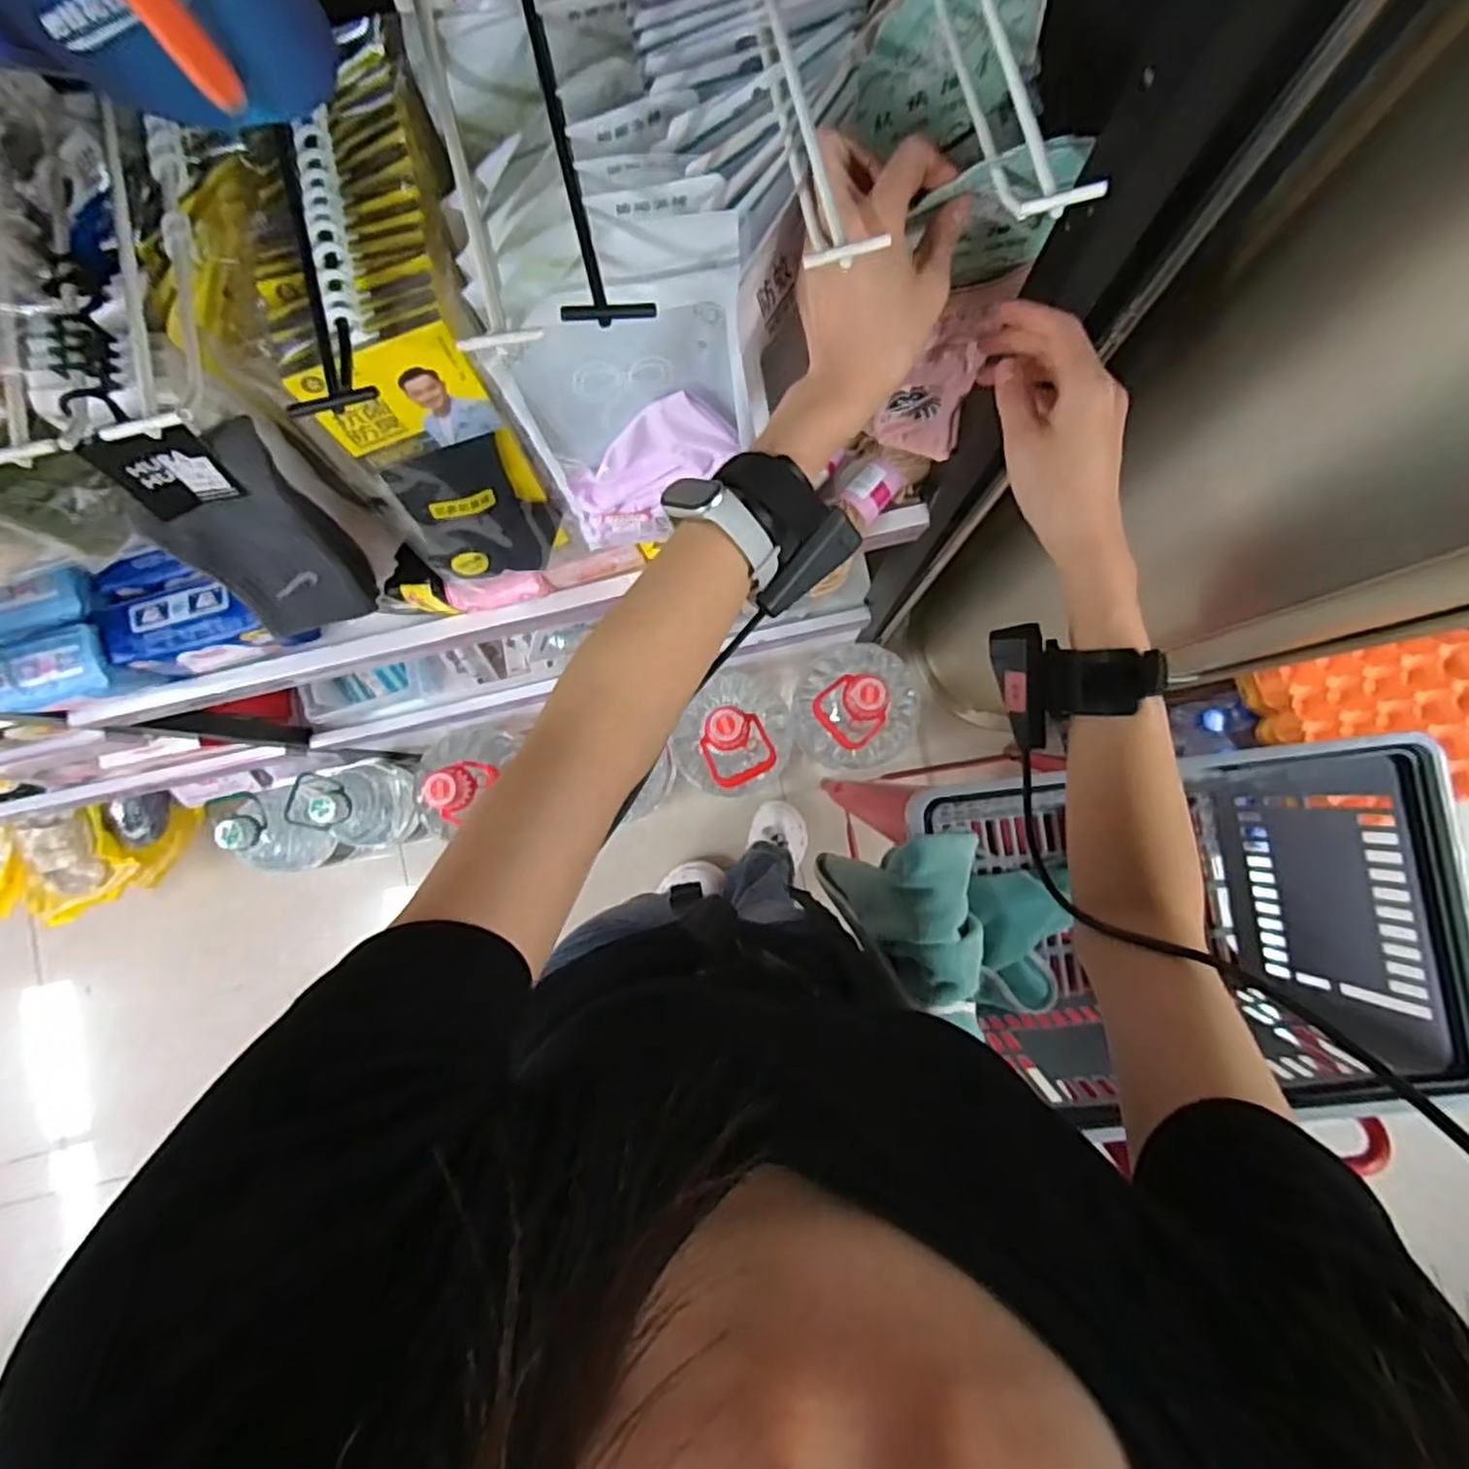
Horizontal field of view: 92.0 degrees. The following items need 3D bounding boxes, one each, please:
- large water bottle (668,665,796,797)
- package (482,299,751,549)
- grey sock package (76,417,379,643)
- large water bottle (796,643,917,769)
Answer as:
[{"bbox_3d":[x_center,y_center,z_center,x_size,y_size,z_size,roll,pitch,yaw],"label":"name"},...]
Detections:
[{"bbox_3d":[0.007,0.016,1.238,0.184,0.370,0.196,35,88,4],"label":"large water bottle"},{"bbox_3d":[-0.060,-0.196,0.484,0.135,0.208,0.009,-7,73,3],"label":"package"},{"bbox_3d":[-0.323,-0.132,0.481,0.084,0.195,0.021,-22,70,-8],"label":"grey sock package"},{"bbox_3d":[0.194,-0.050,1.223,0.175,0.349,0.199,14,87,3],"label":"large water bottle"}]

